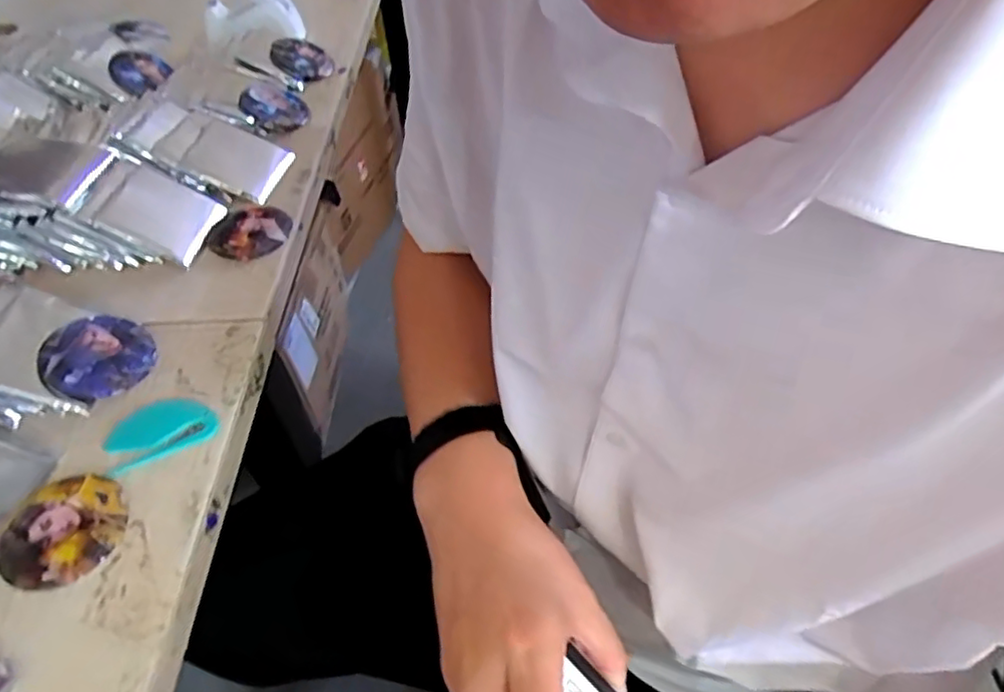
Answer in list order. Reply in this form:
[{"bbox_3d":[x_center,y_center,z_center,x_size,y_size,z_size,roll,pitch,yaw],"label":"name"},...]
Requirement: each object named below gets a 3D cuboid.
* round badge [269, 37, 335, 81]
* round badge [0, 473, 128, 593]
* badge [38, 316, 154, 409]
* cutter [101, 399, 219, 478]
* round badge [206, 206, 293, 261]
[{"bbox_3d":[-0.241,-0.345,0.788,0.074,0.009,0.071,10,54,-14],"label":"round badge"},{"bbox_3d":[-0.266,0.111,0.398,0.070,0.014,0.071,-2,49,2],"label":"round badge"},{"bbox_3d":[-0.294,0.007,0.479,0.071,0.012,0.070,12,50,-14],"label":"badge"},{"bbox_3d":[-0.232,0.057,0.447,0.069,0.007,0.045,-24,51,-17],"label":"cutter"},{"bbox_3d":[-0.225,-0.102,0.585,0.073,0.009,0.068,-2,49,2],"label":"round badge"}]

